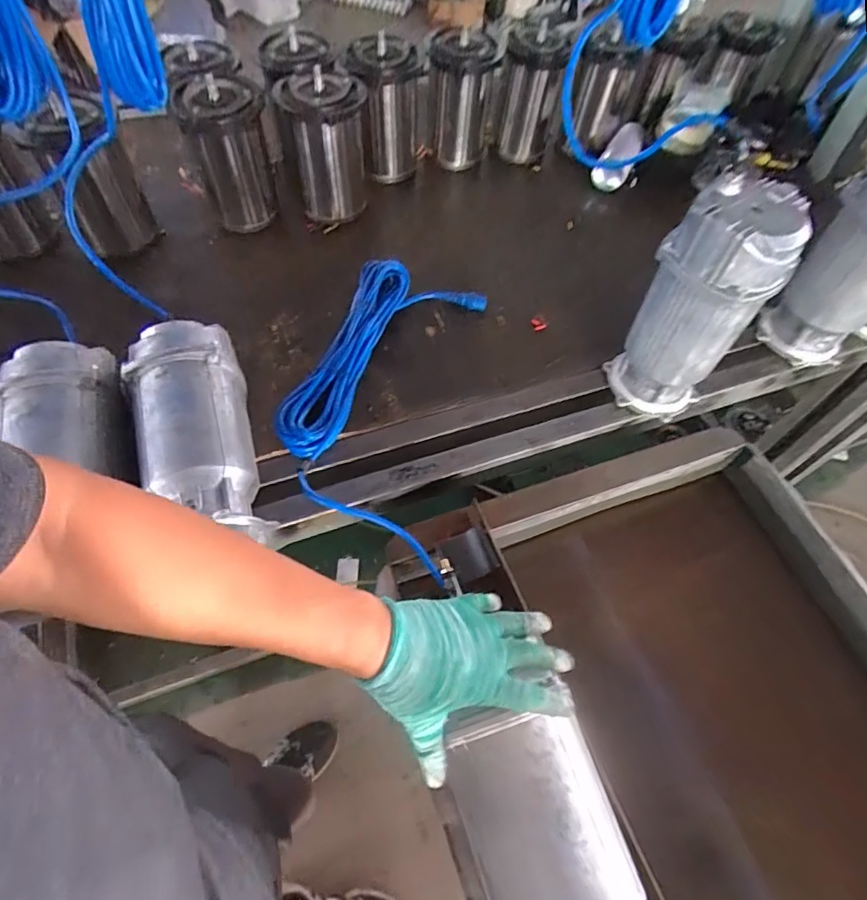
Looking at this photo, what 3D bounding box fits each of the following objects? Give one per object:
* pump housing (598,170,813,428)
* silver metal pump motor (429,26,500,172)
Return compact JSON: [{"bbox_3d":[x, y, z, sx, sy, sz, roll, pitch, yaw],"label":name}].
[{"bbox_3d":[0.333,-0.175,0.688,0.126,0.301,0.120,40,64,19],"label":"pump housing"},{"bbox_3d":[0.048,-0.677,1.038,0.124,0.214,0.121,5,58,-1],"label":"silver metal pump motor"}]

